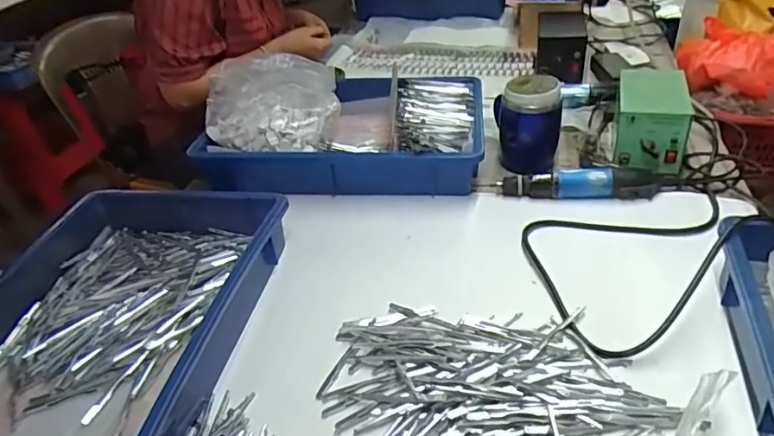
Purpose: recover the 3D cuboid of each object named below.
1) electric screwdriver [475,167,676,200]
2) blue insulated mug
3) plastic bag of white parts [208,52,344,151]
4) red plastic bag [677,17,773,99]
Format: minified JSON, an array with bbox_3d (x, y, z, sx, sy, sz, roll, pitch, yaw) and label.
[{"bbox_3d":[0.255,-0.051,0.732,0.255,0.035,0.033,5,37,14],"label":"electric screwdriver"},{"bbox_3d":[0.210,-0.148,0.802,0.096,0.128,0.094,3,37,13],"label":"blue insulated mug"},{"bbox_3d":[-0.176,-0.184,0.815,0.196,0.119,0.148,-11,36,-7],"label":"plastic bag of white parts"},{"bbox_3d":[0.582,-0.270,0.904,0.174,0.082,0.123,19,43,31],"label":"red plastic bag"}]

